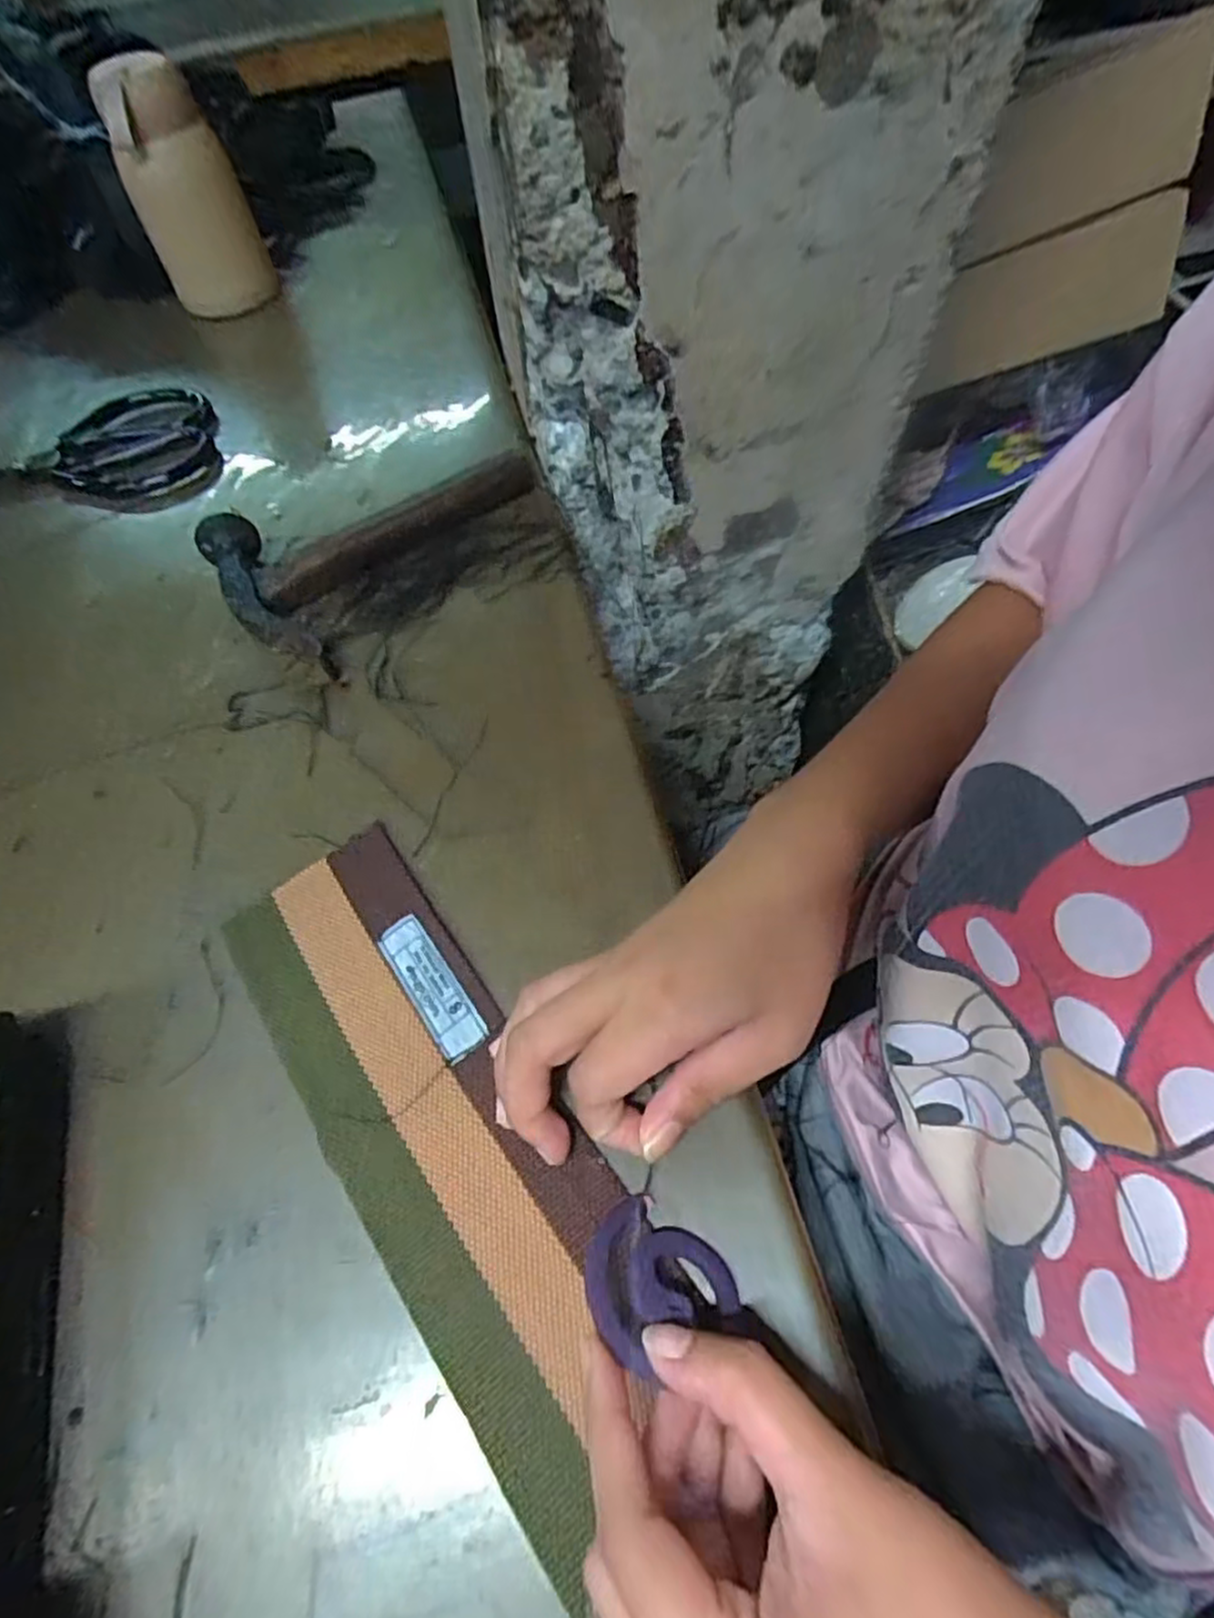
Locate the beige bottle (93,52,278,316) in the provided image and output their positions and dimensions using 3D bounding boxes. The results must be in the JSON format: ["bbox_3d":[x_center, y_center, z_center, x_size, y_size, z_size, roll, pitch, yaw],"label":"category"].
[{"bbox_3d":[-0.303,-0.442,0.521,0.077,0.135,0.085,-24,61,-10],"label":"beige bottle"}]

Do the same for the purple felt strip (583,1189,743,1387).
[{"bbox_3d":[0.014,0.148,0.230,0.048,0.008,0.041,-11,41,-31],"label":"purple felt strip"}]

